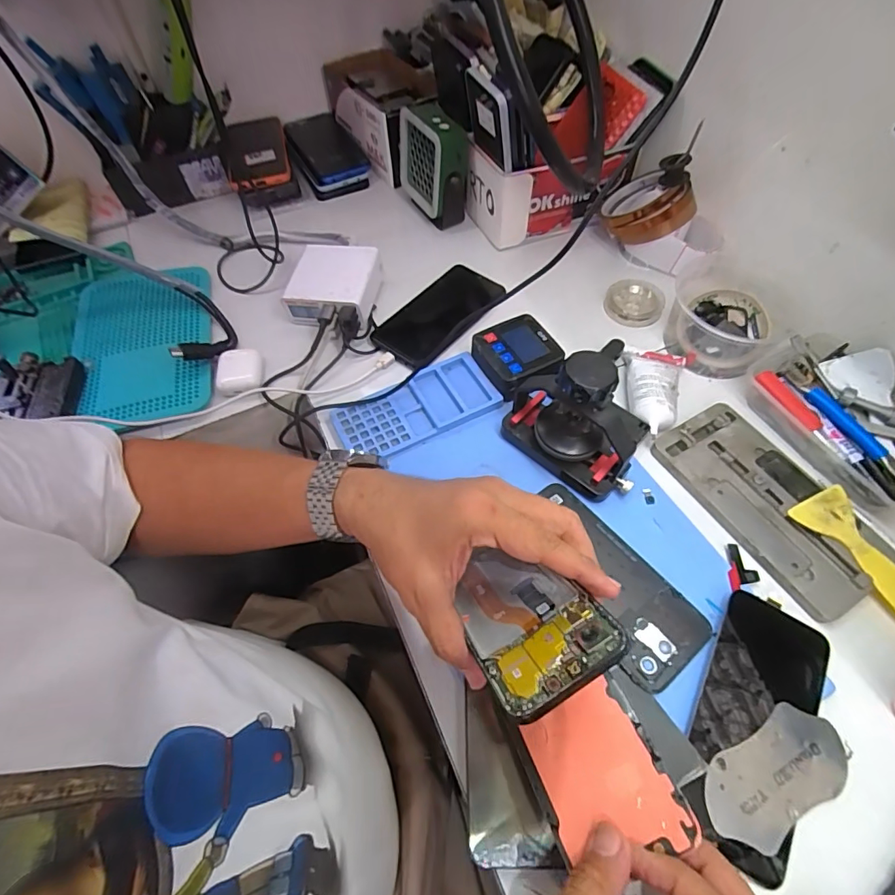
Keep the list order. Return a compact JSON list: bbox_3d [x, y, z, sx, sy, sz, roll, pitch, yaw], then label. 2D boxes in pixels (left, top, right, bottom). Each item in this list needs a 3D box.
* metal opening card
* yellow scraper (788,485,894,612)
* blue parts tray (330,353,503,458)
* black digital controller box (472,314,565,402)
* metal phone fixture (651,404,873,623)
[{"bbox_3d":[0.204,0.203,0.297,0.100,0.004,0.050,-26,69,-17],"label":"metal opening card"},{"bbox_3d":[0.320,0.090,0.361,0.049,0.010,0.122,-22,60,-12],"label":"yellow scraper"},{"bbox_3d":[-0.030,-0.036,0.448,0.146,0.017,0.070,-24,60,-13],"label":"blue parts tray"},{"bbox_3d":[0.067,-0.087,0.462,0.072,0.026,0.075,-19,59,-11],"label":"black digital controller box"},{"bbox_3d":[0.259,0.044,0.394,0.086,0.009,0.179,-24,60,-13],"label":"metal phone fixture"}]

